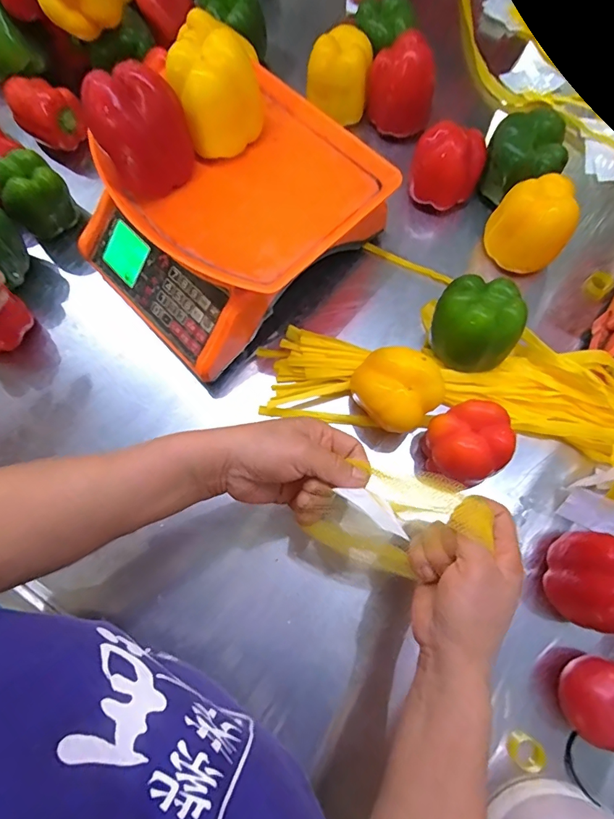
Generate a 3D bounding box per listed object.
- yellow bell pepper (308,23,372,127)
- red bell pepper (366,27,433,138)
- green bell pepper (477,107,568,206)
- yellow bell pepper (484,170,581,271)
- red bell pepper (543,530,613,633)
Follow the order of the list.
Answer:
[{"bbox_3d":[0.041,-0.433,0.579,0.076,0.076,0.077,0,74,2],"label":"yellow bell pepper"},{"bbox_3d":[0.117,-0.403,0.555,0.065,0.084,0.076,-44,77,-10],"label":"red bell pepper"},{"bbox_3d":[0.256,-0.293,0.531,0.070,0.091,0.072,0,74,2],"label":"green bell pepper"},{"bbox_3d":[0.254,-0.207,0.510,0.069,0.097,0.086,-26,75,-6],"label":"yellow bell pepper"},{"bbox_3d":[0.269,0.154,0.399,0.071,0.068,0.082,16,75,6],"label":"red bell pepper"}]

